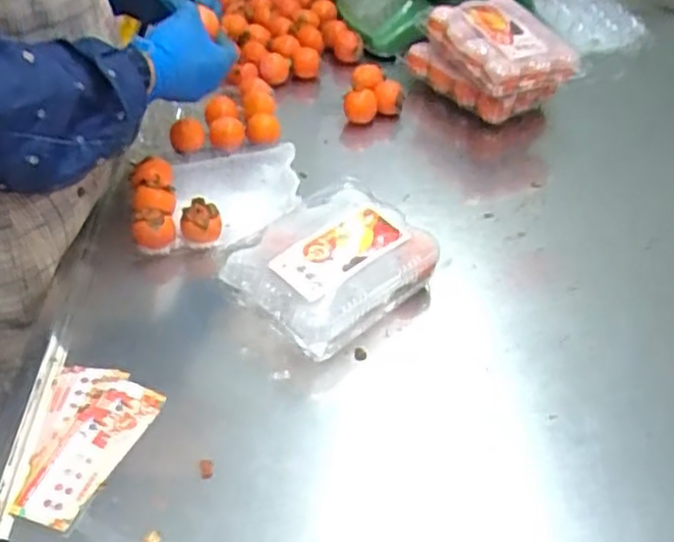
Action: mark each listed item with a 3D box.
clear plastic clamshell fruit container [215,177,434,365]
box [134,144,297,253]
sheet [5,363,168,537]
[{"bbox_3d":[-0.007,0.001,0.720,0.147,0.081,0.176,34,50,30],"label":"clear plastic clamshell fruit container"},{"bbox_3d":[-0.133,-0.084,0.805,0.173,0.061,0.149,-6,42,-10],"label":"box"},{"bbox_3d":[-0.202,0.139,0.593,0.089,0.009,0.143,5,42,2],"label":"sheet"}]

